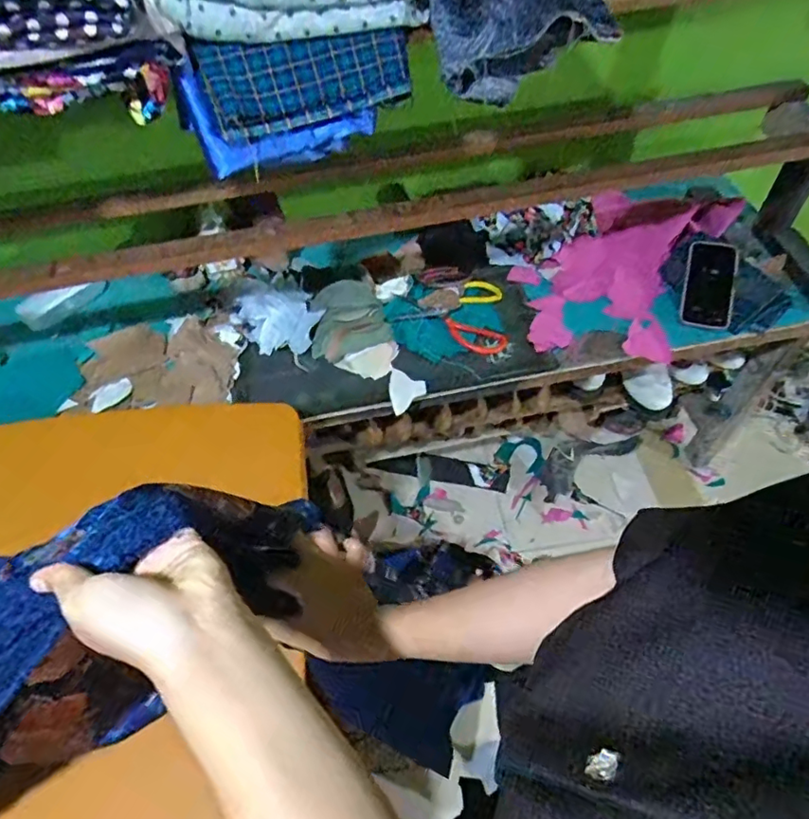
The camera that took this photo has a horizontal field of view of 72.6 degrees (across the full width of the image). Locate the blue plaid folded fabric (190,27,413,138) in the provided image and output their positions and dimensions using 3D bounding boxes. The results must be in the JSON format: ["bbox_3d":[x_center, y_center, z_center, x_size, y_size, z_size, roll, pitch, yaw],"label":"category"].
[{"bbox_3d":[-0.098,-0.336,0.562,0.205,0.080,0.030,-15,30,-7],"label":"blue plaid folded fabric"}]

